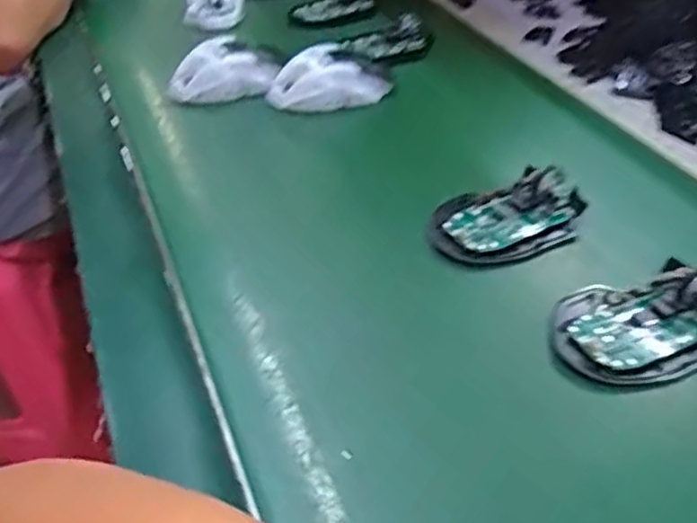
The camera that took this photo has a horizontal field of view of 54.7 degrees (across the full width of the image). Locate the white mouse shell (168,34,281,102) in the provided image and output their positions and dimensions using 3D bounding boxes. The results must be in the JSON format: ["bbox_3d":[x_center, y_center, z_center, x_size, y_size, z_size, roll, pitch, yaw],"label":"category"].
[{"bbox_3d":[-0.115,-0.172,0.614,0.099,0.041,0.054,-15,43,-16],"label":"white mouse shell"}]

